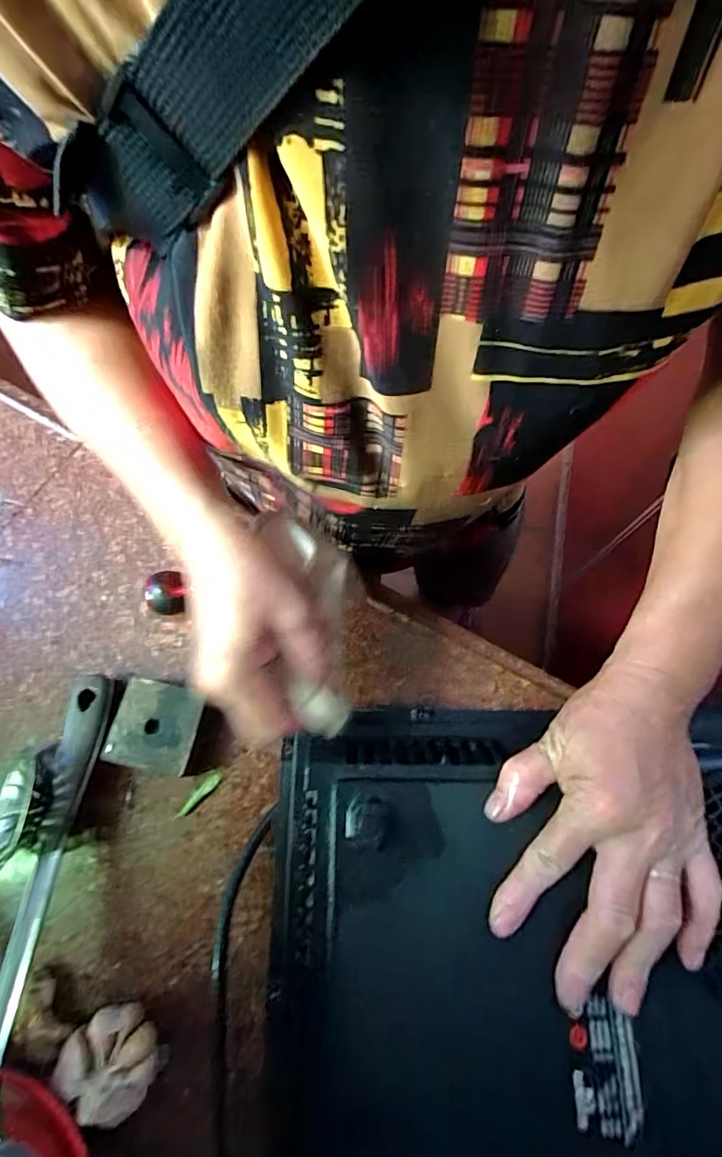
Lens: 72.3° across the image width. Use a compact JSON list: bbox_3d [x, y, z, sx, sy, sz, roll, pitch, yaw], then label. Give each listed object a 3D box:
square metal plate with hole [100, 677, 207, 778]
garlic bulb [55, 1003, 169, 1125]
[{"bbox_3d":[-0.144,0.107,0.357,0.058,0.031,0.057,11,70,5],"label":"square metal plate with hole"},{"bbox_3d":[-0.142,0.275,0.287,0.052,0.040,0.041,28,72,10],"label":"garlic bulb"}]

